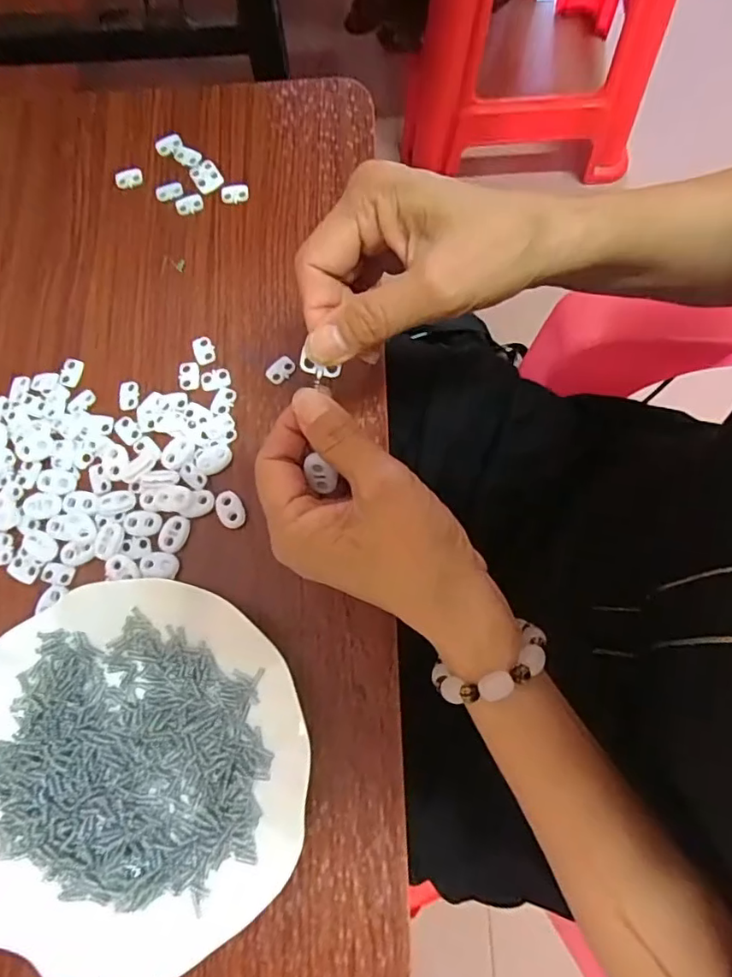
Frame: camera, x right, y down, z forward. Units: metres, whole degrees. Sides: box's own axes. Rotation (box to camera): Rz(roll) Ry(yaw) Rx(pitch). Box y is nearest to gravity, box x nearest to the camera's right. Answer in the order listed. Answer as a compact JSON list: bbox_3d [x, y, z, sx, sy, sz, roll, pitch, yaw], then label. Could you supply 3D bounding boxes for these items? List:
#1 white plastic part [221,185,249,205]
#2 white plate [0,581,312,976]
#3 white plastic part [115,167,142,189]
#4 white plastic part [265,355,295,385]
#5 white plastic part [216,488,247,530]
[{"bbox_3d":[-0.092,-0.206,0.393,0.019,0.007,0.011,-11,76,-2],"label":"white plastic part"},{"bbox_3d":[-0.124,0.143,0.294,0.181,0.027,0.177,0,76,0],"label":"white plate"},{"bbox_3d":[-0.169,-0.221,0.399,0.019,0.004,0.013,-16,77,-4],"label":"white plastic part"},{"bbox_3d":[-0.054,-0.076,0.360,0.019,0.005,0.013,-41,79,-9],"label":"white plastic part"},{"bbox_3d":[-0.082,0.012,0.338,0.016,0.005,0.024,-24,77,-6],"label":"white plastic part"}]

